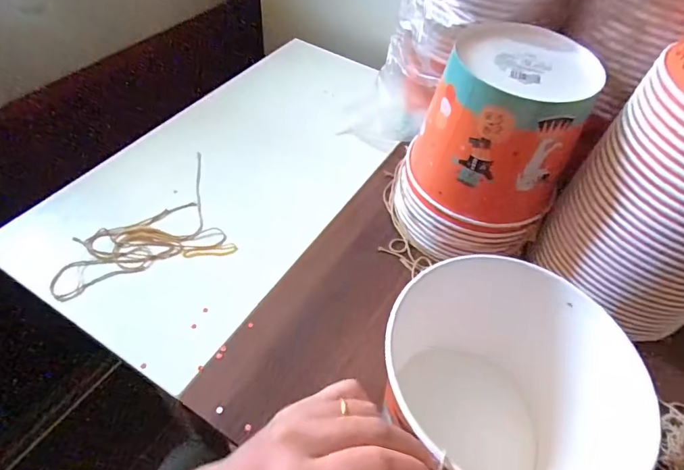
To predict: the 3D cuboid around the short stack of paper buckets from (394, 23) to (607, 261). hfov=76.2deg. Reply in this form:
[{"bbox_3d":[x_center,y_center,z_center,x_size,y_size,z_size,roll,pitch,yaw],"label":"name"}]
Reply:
[{"bbox_3d":[0.157,-0.084,0.460,0.148,0.201,0.160,30,55,18],"label":"short stack of paper buckets"}]

